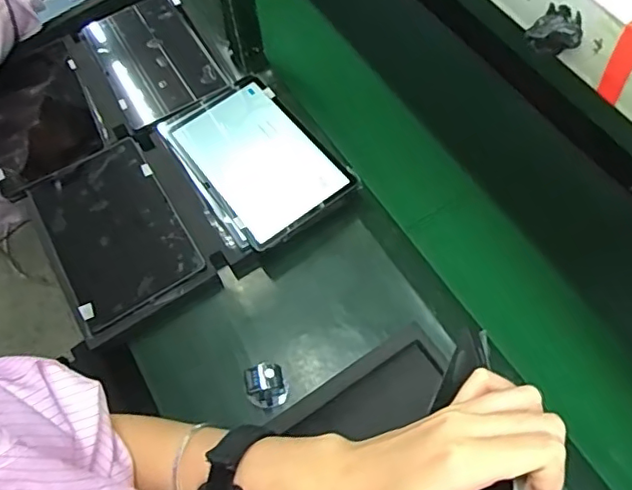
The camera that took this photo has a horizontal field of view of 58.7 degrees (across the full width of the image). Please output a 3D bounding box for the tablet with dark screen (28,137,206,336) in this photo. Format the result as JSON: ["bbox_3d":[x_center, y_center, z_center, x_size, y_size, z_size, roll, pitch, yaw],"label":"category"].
[{"bbox_3d":[-0.288,-0.025,0.786,0.174,0.013,0.270,-33,63,-5],"label":"tablet with dark screen"}]

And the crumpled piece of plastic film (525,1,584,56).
[{"bbox_3d":[0.145,-0.129,0.339,0.030,0.027,0.019,27,67,16],"label":"crumpled piece of plastic film"}]

